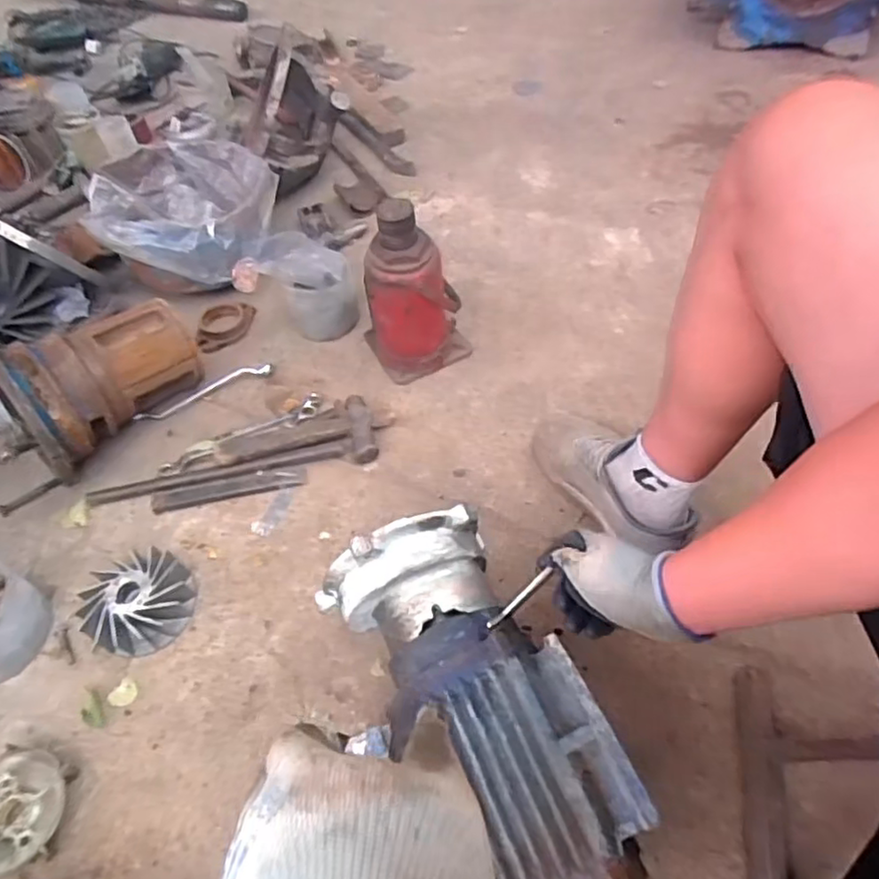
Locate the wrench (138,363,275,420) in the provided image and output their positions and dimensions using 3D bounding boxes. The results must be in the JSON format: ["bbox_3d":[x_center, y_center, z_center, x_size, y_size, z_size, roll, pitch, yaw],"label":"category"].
[{"bbox_3d":[-0.390,-0.079,1.065,0.231,0.015,0.027,-26,56,-12],"label":"wrench"}]

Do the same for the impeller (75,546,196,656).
[{"bbox_3d":[-0.397,0.214,0.847,0.134,0.050,0.124,-3,55,4],"label":"impeller"}]

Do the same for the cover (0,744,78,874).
[{"bbox_3d":[-0.476,0.417,0.717,0.121,0.038,0.122,-3,55,4],"label":"cover"}]

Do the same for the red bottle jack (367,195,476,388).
[{"bbox_3d":[-0.047,-0.225,0.997,0.162,0.286,0.116,-9,54,0],"label":"red bottle jack"}]

